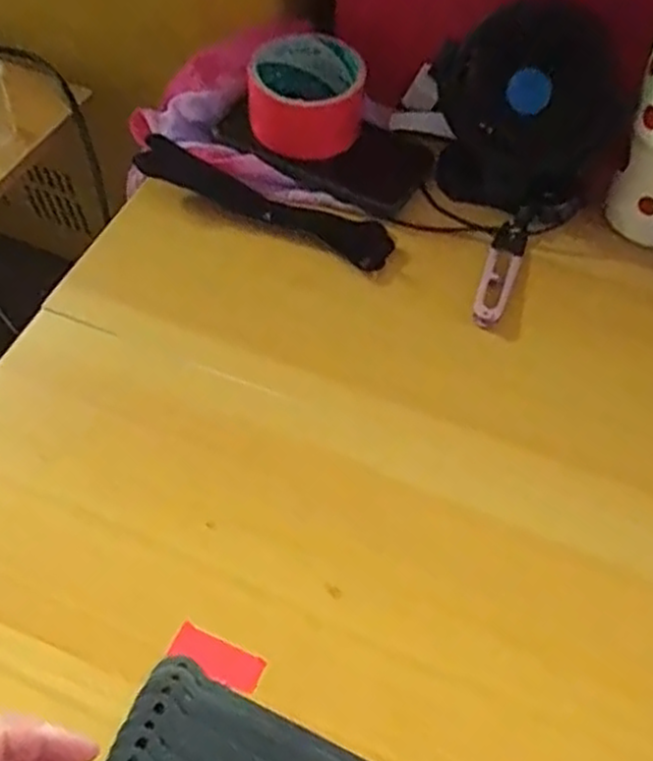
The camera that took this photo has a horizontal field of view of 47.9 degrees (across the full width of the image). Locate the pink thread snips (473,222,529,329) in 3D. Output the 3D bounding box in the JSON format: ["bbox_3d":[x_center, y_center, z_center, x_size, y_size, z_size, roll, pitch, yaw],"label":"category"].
[{"bbox_3d":[0.120,-0.075,0.507,0.023,0.006,0.096,19,60,13],"label":"pink thread snips"}]

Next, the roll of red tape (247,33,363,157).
[{"bbox_3d":[-0.016,-0.212,0.557,0.087,0.055,0.083,-4,57,-1],"label":"roll of red tape"}]

